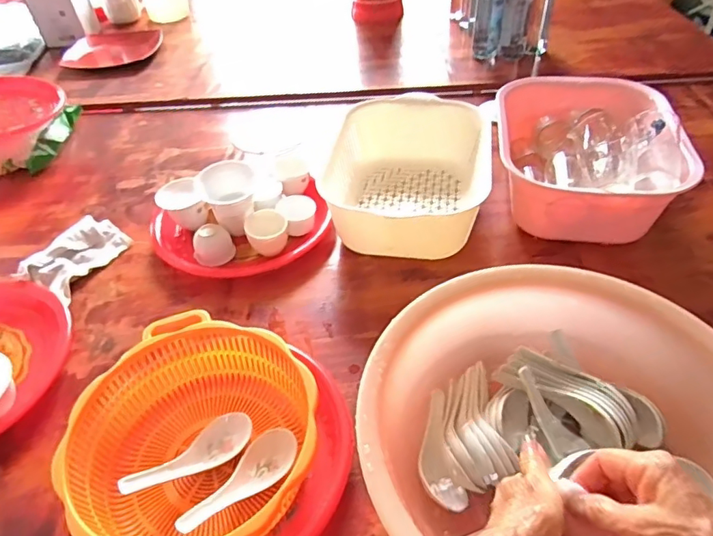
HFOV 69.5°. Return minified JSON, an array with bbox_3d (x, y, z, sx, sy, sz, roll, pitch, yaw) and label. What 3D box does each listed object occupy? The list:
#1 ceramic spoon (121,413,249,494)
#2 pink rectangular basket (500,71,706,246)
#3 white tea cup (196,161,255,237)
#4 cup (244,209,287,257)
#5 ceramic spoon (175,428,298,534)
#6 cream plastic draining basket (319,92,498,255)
[{"bbox_3d":[-0.159,0.174,0.483,0.122,0.026,0.047,-21,45,-38],"label":"ceramic spoon"},{"bbox_3d":[0.314,-0.159,0.713,0.218,0.120,0.264,0,46,6],"label":"pink rectangular basket"},{"bbox_3d":[-0.171,-0.087,0.711,0.076,0.096,0.065,-13,46,-8],"label":"white tea cup"},{"bbox_3d":[-0.120,-0.047,0.693,0.053,0.049,0.041,-17,46,-11],"label":"cup"},{"bbox_3d":[-0.106,0.195,0.467,0.044,0.025,0.122,30,42,30],"label":"ceramic spoon"},{"bbox_3d":[0.075,-0.138,0.745,0.209,0.088,0.264,6,46,11],"label":"cream plastic draining basket"}]

